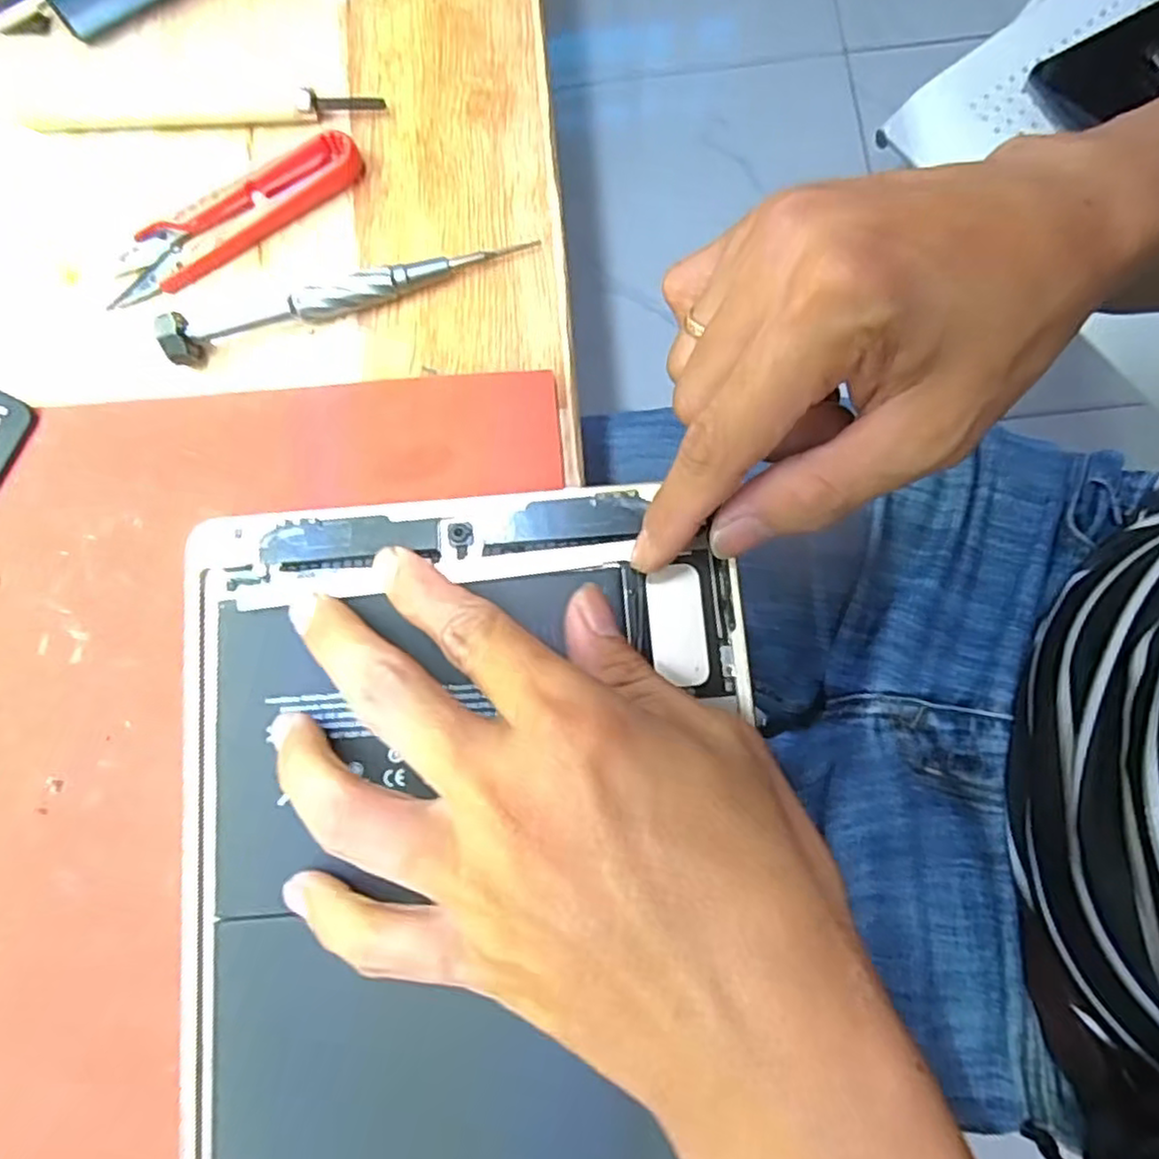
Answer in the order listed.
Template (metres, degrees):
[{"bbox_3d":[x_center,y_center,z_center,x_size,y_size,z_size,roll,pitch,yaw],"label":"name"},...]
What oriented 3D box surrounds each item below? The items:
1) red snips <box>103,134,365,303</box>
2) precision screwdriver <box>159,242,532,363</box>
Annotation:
[{"bbox_3d":[-0.119,-0.125,0.248,0.094,0.010,0.022,-30,81,-3],"label":"red snips"},{"bbox_3d":[-0.077,-0.096,0.239,0.124,0.016,0.012,-18,81,-1],"label":"precision screwdriver"}]

